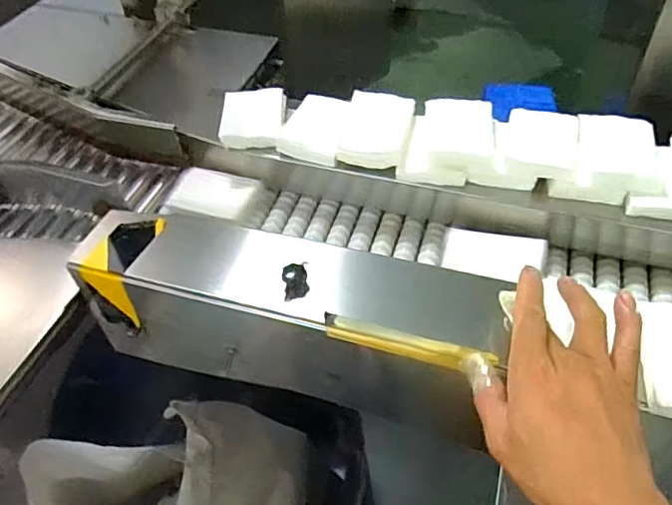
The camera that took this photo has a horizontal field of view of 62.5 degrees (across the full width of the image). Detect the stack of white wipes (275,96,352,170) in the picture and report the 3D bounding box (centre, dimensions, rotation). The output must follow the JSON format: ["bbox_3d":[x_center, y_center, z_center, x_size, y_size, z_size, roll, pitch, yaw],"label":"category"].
[{"bbox_3d":[-0.023,-0.147,0.655,0.073,0.031,0.088,11,50,13],"label":"stack of white wipes"}]

